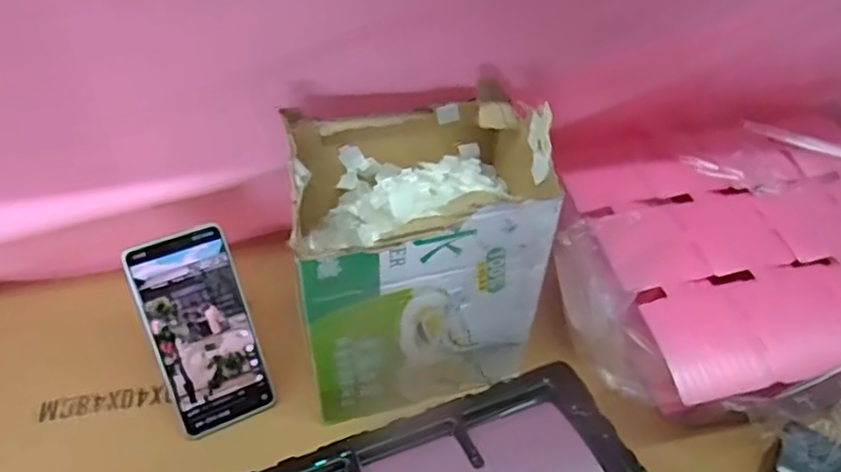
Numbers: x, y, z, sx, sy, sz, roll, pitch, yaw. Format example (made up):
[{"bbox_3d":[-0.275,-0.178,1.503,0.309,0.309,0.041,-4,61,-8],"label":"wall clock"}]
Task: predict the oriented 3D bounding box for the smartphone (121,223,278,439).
[{"bbox_3d":[-0.177,0.079,0.549,0.078,0.168,0.009,-20,16,-22],"label":"smartphone"}]

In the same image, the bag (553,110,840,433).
[{"bbox_3d":[0.337,0.024,0.634,0.417,0.089,0.313,-12,46,-16],"label":"bag"}]

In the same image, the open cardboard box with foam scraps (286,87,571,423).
[{"bbox_3d":[-0.007,0.012,0.552,0.188,0.212,0.147,-10,45,-14],"label":"open cardboard box with foam scraps"}]

